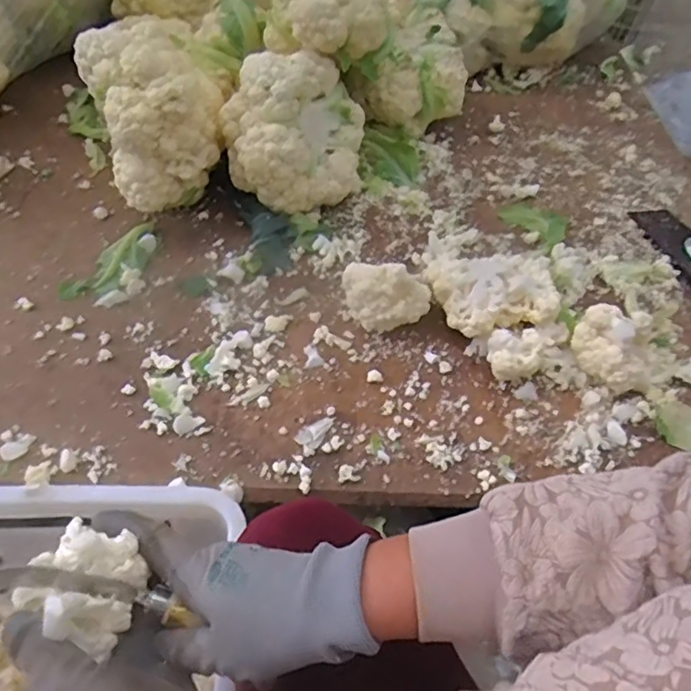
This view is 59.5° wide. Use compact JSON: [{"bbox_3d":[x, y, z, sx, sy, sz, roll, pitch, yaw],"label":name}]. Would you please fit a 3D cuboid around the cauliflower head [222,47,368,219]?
[{"bbox_3d":[-0.061,-0.252,0.738,0.156,0.176,0.165,10,50,1],"label":"cauliflower head"}]

